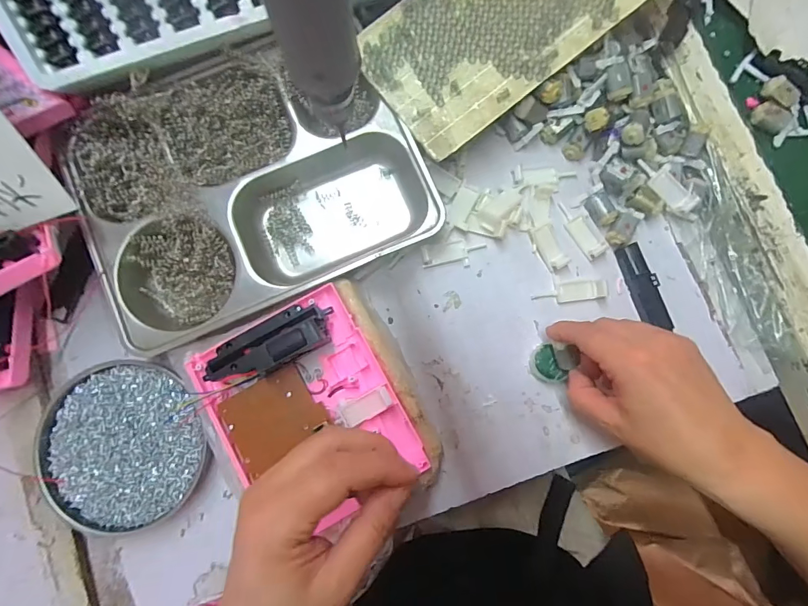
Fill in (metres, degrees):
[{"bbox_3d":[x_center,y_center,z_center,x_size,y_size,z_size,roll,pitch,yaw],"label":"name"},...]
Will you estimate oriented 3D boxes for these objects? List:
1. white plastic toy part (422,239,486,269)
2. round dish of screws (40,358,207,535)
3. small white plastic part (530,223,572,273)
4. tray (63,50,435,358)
[{"bbox_3d":[0.044,-0.044,0.372,0.056,0.013,0.023,-9,83,0],"label":"white plastic toy part"},{"bbox_3d":[-0.229,0.114,0.340,0.133,0.021,0.129,0,83,1],"label":"round dish of screws"},{"bbox_3d":[0.130,-0.050,0.371,0.025,0.012,0.042,-24,83,-2],"label":"small white plastic part"},{"bbox_3d":[-0.132,-0.103,0.365,0.277,0.045,0.213,-25,83,-2],"label":"tray"}]

